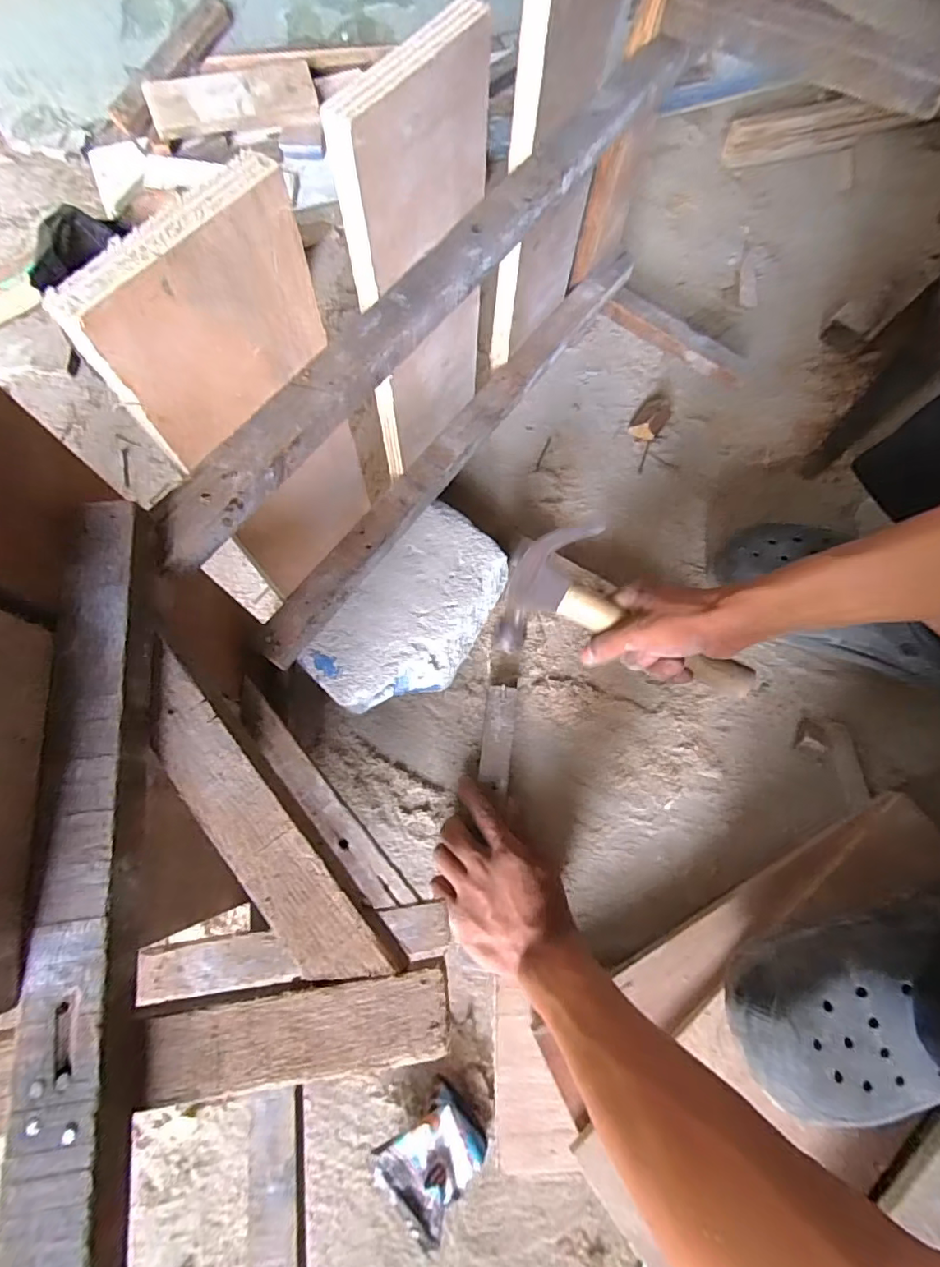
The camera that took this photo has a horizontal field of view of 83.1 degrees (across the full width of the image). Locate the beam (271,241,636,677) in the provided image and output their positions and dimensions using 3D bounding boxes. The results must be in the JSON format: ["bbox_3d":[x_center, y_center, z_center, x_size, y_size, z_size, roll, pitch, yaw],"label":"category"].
[{"bbox_3d":[-0.001,-0.199,0.512,0.036,0.022,0.565,35,74,9],"label":"beam"}]

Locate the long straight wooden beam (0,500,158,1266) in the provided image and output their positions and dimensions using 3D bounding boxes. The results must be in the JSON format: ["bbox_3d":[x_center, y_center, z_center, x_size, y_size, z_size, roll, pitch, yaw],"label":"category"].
[{"bbox_3d":[-0.136,0.144,0.187,0.032,0.020,0.422,-8,72,-4],"label":"long straight wooden beam"}]

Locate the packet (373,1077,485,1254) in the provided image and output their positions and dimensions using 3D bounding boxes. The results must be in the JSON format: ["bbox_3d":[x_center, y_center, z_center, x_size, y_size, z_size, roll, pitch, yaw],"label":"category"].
[{"bbox_3d":[-0.027,0.382,0.392,0.063,0.029,0.069,41,75,11],"label":"packet"}]

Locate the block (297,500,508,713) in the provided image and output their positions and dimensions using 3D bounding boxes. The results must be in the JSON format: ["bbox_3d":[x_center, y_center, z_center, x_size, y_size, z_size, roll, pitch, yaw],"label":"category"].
[{"bbox_3d":[-0.050,-0.011,0.501,0.107,0.072,0.197,34,74,9],"label":"block"}]

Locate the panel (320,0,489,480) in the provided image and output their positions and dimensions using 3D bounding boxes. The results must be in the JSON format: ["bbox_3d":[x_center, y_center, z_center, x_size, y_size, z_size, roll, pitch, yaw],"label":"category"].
[{"bbox_3d":[-0.028,-0.235,0.369,0.019,0.255,0.119,39,75,10],"label":"panel"}]

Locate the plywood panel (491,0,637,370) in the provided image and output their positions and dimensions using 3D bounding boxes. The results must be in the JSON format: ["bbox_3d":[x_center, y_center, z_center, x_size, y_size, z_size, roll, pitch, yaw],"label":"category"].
[{"bbox_3d":[0.068,-0.361,0.421,0.022,0.277,0.132,37,75,10],"label":"plywood panel"}]

